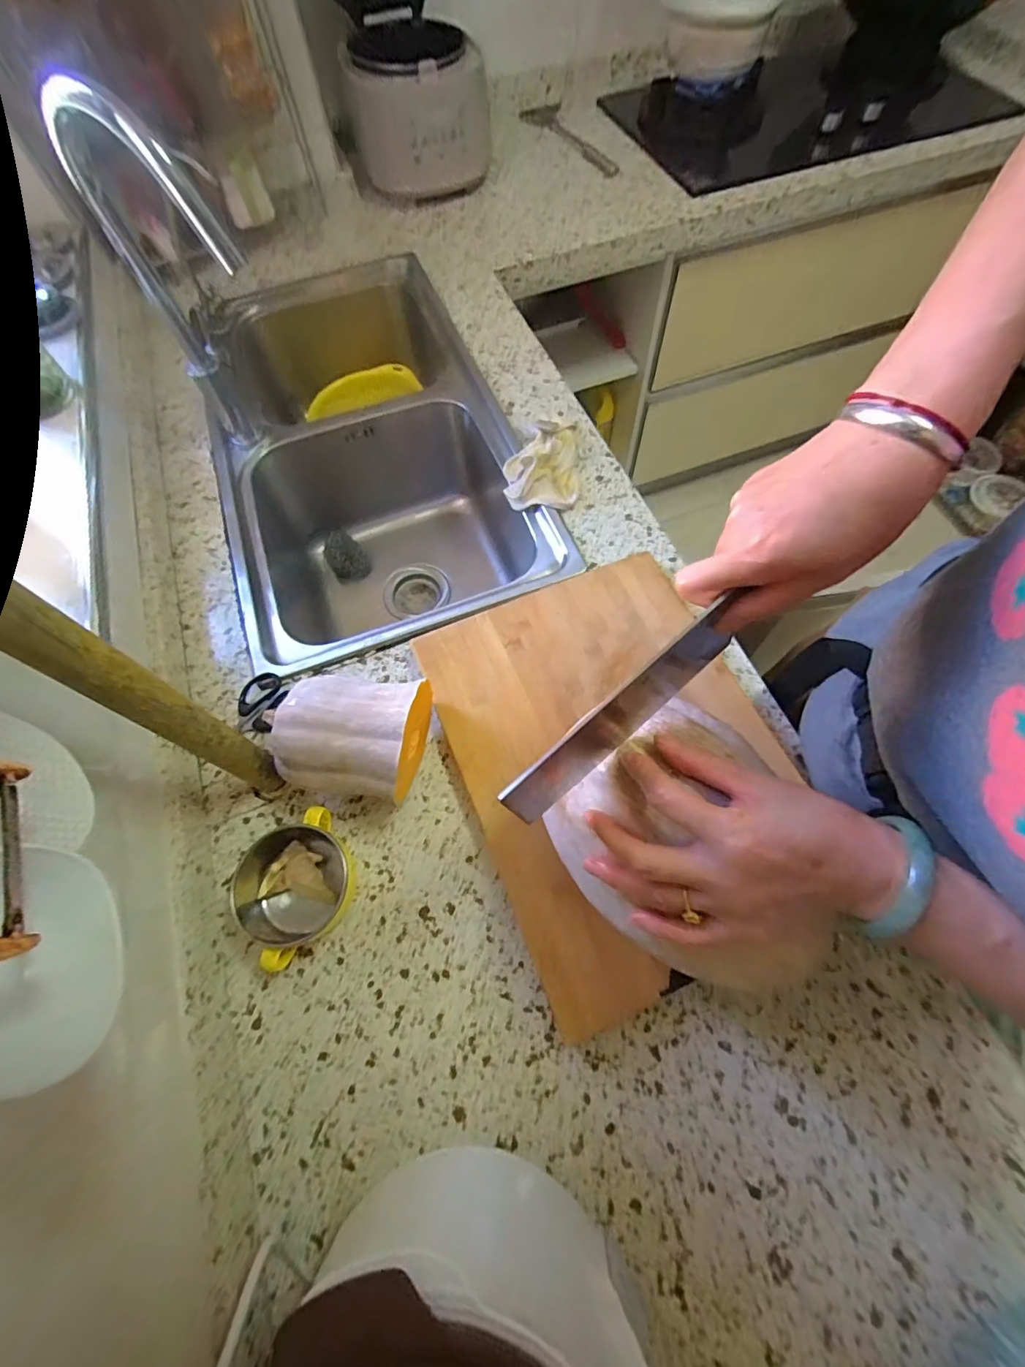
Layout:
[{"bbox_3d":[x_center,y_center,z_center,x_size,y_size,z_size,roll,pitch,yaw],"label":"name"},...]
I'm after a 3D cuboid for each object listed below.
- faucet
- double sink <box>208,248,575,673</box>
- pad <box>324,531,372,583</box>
[{"bbox_3d":[-0.332,-0.392,0.546,0.214,0.342,0.056,39,73,17],"label":"faucet"},{"bbox_3d":[-0.225,-0.324,0.846,0.406,0.272,0.734,-19,67,-6],"label":"double sink"},{"bbox_3d":[-0.290,-0.221,0.874,0.066,0.039,0.086,-31,69,-11],"label":"pad"}]

